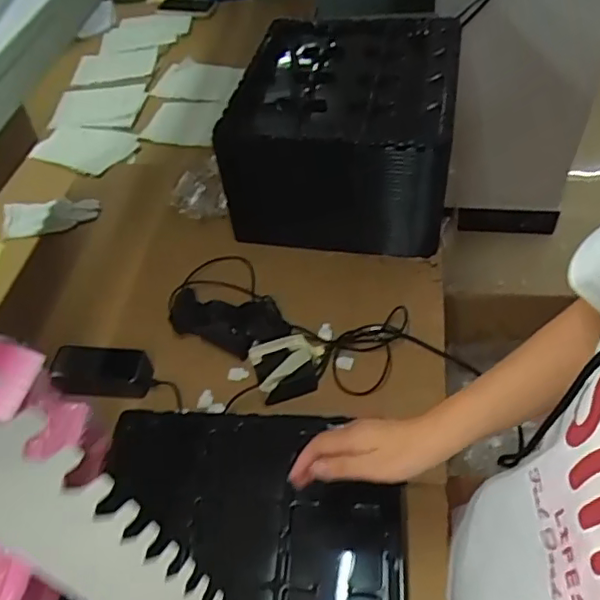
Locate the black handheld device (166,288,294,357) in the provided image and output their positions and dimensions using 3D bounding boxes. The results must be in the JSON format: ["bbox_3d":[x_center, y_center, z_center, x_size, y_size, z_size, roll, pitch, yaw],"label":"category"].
[{"bbox_3d":[-0.106,0.025,0.832,0.176,0.034,0.090,16,53,19],"label":"black handheld device"}]

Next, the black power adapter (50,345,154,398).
[{"bbox_3d":[-0.277,0.100,0.795,0.136,0.046,0.058,-2,50,5],"label":"black power adapter"}]

